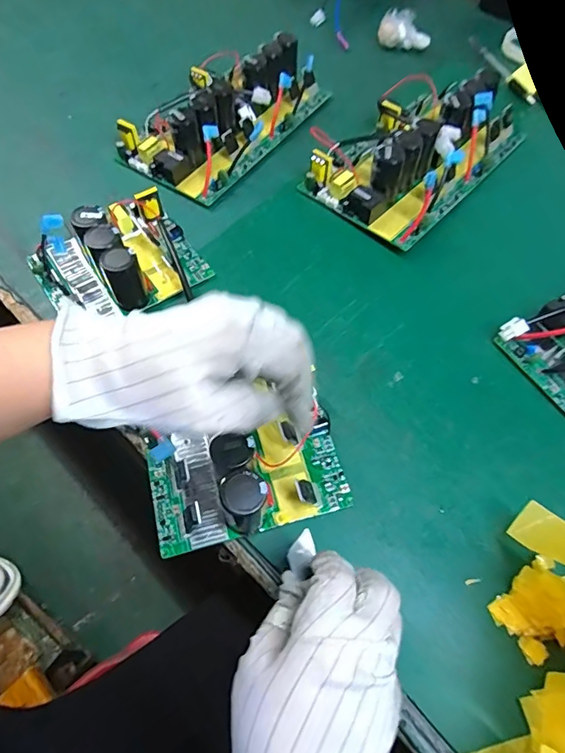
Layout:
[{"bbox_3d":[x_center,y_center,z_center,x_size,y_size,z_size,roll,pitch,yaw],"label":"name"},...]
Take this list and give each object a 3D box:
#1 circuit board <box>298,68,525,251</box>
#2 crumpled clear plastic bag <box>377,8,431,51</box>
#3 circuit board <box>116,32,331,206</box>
[{"bbox_3d":[0.141,-0.249,0.499,0.146,0.058,0.241,38,68,19],"label":"circuit board"},{"bbox_3d":[0.163,-0.467,0.636,0.067,0.033,0.038,4,61,3],"label":"crumpled clear plastic bag"},{"bbox_3d":[-0.064,-0.307,0.531,0.140,0.053,0.244,32,66,16],"label":"circuit board"}]

